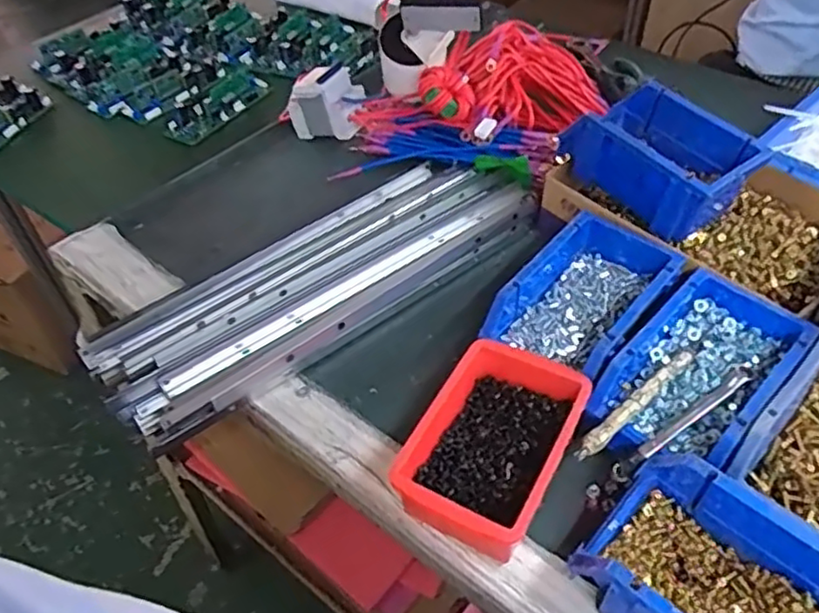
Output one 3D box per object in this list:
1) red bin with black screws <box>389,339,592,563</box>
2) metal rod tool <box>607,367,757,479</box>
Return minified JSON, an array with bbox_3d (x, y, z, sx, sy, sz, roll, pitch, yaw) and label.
[{"bbox_3d":[0.063,0.101,0.495,0.100,0.062,0.155,23,54,23],"label":"red bin with black screws"},{"bbox_3d":[0.204,0.085,0.492,0.141,0.014,0.013,-29,52,-21],"label":"metal rod tool"}]

